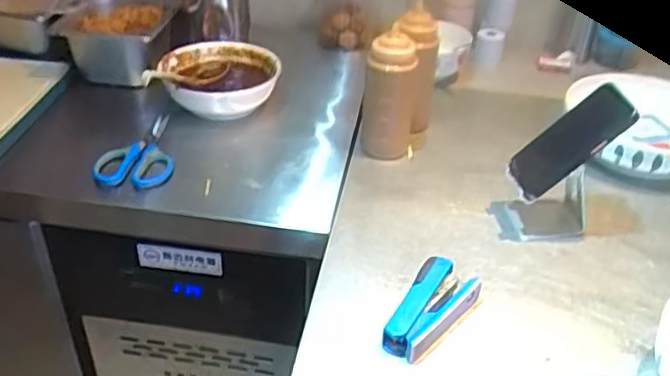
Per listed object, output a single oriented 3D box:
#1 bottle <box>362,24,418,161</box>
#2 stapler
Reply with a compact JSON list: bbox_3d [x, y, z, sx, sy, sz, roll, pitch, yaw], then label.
[{"bbox_3d":[0.072,-0.124,0.891,0.064,0.160,0.078,6,34,1],"label":"bottle"},{"bbox_3d":[0.098,0.121,0.653,0.061,0.038,0.116,22,37,22],"label":"stapler"}]

